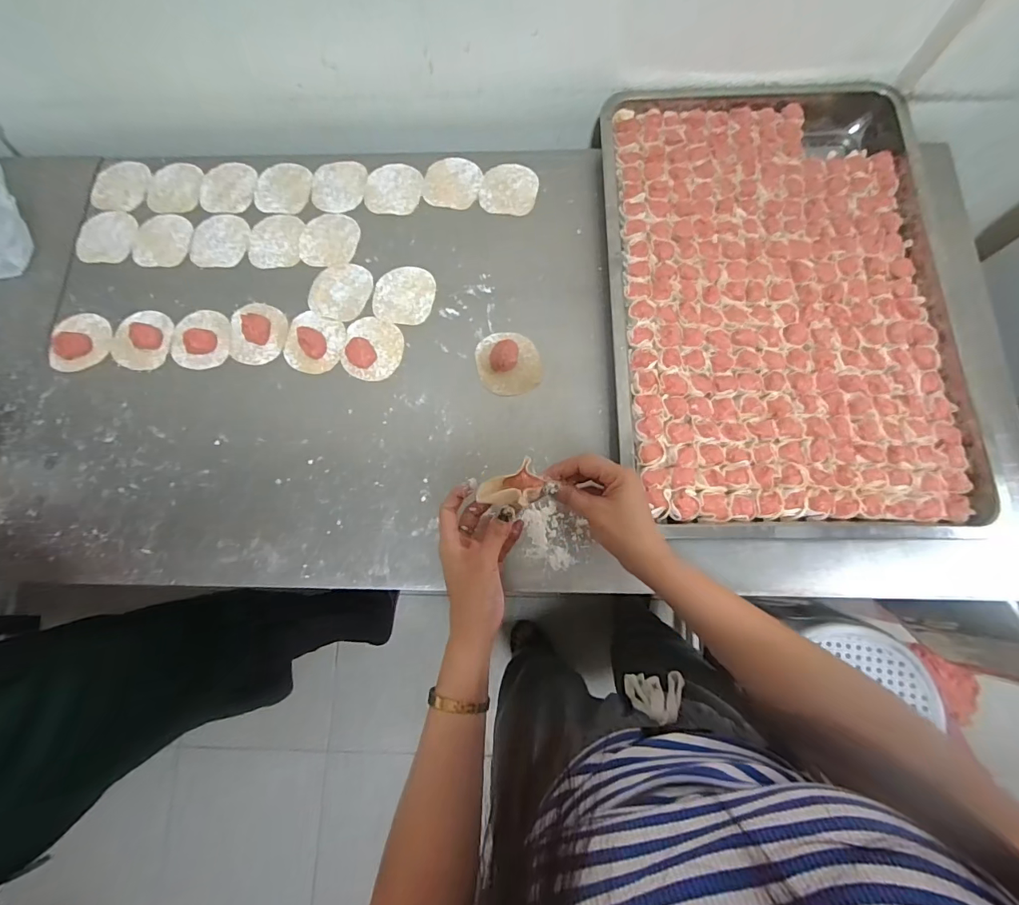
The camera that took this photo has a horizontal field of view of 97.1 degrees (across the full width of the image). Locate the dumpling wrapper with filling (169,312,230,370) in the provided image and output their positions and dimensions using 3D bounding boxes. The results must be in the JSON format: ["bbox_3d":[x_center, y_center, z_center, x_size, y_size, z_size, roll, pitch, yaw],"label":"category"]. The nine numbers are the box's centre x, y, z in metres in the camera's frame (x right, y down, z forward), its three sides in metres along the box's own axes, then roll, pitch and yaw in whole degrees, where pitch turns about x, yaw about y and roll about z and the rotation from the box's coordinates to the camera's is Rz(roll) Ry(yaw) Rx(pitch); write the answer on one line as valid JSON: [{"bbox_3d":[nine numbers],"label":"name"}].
[{"bbox_3d":[-0.406,-0.149,0.587,0.073,0.017,0.083,-7,77,-1],"label":"dumpling wrapper with filling"}]

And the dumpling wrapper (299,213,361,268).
[{"bbox_3d":[-0.249,-0.293,0.622,0.078,0.004,0.081,0,77,1],"label":"dumpling wrapper"}]

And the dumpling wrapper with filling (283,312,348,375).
[{"bbox_3d":[-0.253,-0.143,0.579,0.075,0.013,0.081,0,77,1],"label":"dumpling wrapper with filling"}]

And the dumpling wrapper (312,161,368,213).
[{"bbox_3d":[-0.243,-0.379,0.640,0.077,0.007,0.083,0,77,1],"label":"dumpling wrapper"}]

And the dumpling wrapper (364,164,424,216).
[{"bbox_3d":[-0.164,-0.375,0.640,0.079,0.006,0.081,3,77,2],"label":"dumpling wrapper"}]

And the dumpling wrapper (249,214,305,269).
[{"bbox_3d":[-0.326,-0.295,0.627,0.071,0.004,0.086,-2,77,1],"label":"dumpling wrapper"}]

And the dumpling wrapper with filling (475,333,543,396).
[{"bbox_3d":[-0.001,-0.114,0.563,0.075,0.016,0.085,-18,77,-3],"label":"dumpling wrapper with filling"}]

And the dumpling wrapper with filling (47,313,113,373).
[{"bbox_3d":[-0.562,-0.145,0.589,0.071,0.009,0.082,-2,77,1],"label":"dumpling wrapper with filling"}]

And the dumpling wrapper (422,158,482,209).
[{"bbox_3d":[-0.081,-0.382,0.637,0.080,0.005,0.081,0,77,1],"label":"dumpling wrapper"}]

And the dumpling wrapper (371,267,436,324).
[{"bbox_3d":[-0.140,-0.209,0.596,0.079,0.004,0.081,0,77,1],"label":"dumpling wrapper"}]

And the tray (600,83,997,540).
[{"bbox_3d":[0.316,-0.215,0.561,0.388,0.052,0.597,0,77,1],"label":"tray"}]

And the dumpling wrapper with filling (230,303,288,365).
[{"bbox_3d":[-0.330,-0.157,0.583,0.075,0.019,0.080,-7,77,-1],"label":"dumpling wrapper with filling"}]

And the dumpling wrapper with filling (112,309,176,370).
[{"bbox_3d":[-0.479,-0.148,0.588,0.073,0.013,0.080,0,77,1],"label":"dumpling wrapper with filling"}]

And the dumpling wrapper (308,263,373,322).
[{"bbox_3d":[-0.226,-0.218,0.601,0.079,0.004,0.082,0,77,1],"label":"dumpling wrapper"}]

